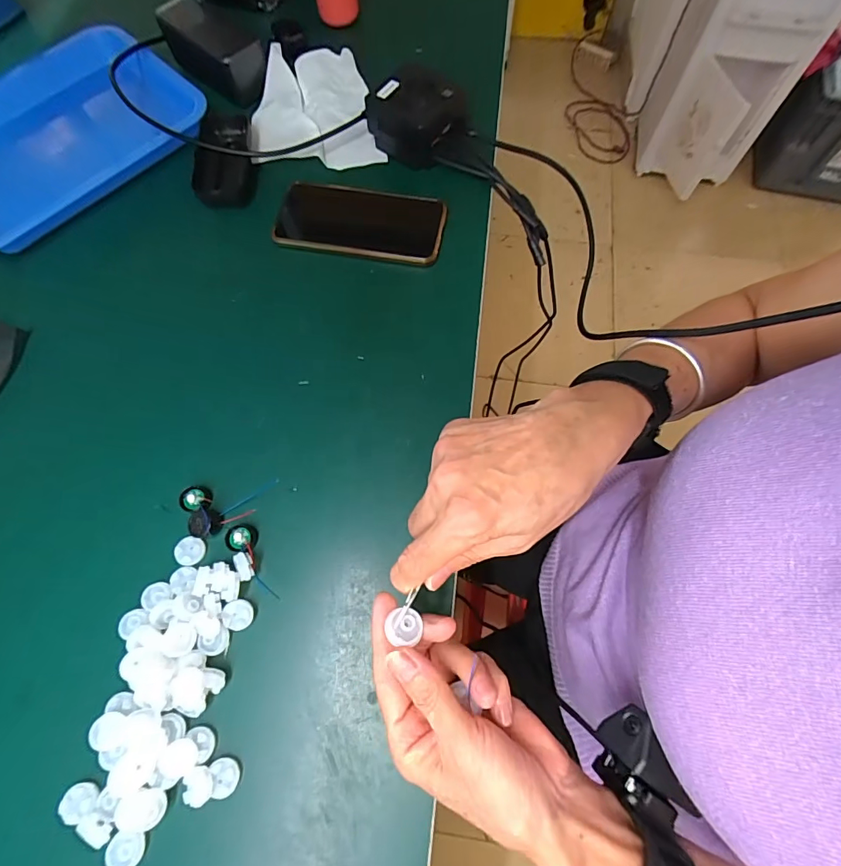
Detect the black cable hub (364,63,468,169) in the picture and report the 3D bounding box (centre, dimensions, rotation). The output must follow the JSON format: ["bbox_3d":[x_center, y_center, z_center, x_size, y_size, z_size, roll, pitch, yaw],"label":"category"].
[{"bbox_3d":[-0.001,-0.315,0.438,0.077,0.047,0.074,-1,70,1],"label":"black cable hub"}]

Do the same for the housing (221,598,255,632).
[{"bbox_3d":[-0.131,0.130,0.314,0.020,0.006,0.021,-1,70,1],"label":"housing"}]

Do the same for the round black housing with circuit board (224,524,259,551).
[{"bbox_3d":[-0.138,0.081,0.338,0.022,0.008,0.021,-1,70,1],"label":"round black housing with circuit board"}]

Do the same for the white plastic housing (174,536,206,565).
[{"bbox_3d":[-0.177,0.090,0.335,0.022,0.004,0.021,-3,70,0],"label":"white plastic housing"}]

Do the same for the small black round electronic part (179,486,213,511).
[{"bbox_3d":[-0.179,0.052,0.349,0.022,0.008,0.021,-1,70,1],"label":"small black round electronic part"}]

